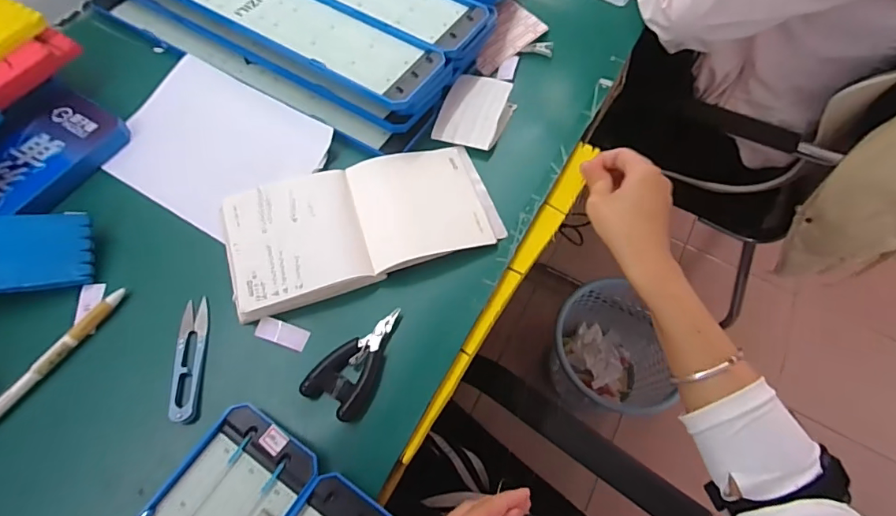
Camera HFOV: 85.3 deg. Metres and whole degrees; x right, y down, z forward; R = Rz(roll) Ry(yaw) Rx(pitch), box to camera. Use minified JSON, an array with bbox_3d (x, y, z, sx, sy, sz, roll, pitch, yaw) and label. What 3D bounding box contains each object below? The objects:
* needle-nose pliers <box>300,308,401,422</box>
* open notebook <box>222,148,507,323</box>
[{"bbox_3d":[-0.071,0.082,0.395,0.052,0.022,0.091,29,70,13],"label":"needle-nose pliers"},{"bbox_3d":[-0.079,-0.037,0.449,0.244,0.017,0.123,-18,67,-7],"label":"open notebook"}]

